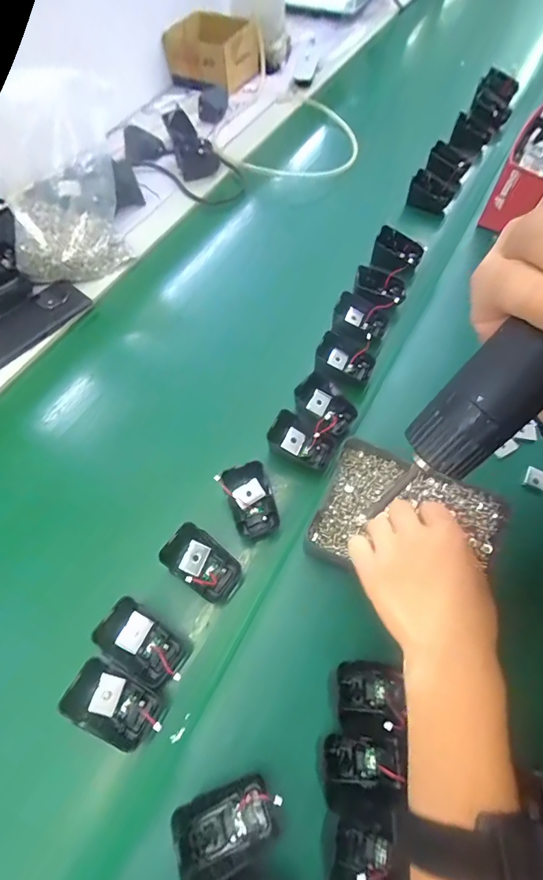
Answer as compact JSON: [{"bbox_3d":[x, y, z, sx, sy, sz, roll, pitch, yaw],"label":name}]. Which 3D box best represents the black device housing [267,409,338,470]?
[{"bbox_3d":[0.031,0.001,0.435,0.072,0.034,0.044,24,63,14],"label":"black device housing"}]

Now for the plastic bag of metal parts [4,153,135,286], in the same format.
[{"bbox_3d":[-0.281,-0.306,0.551,0.136,0.113,0.130,-1,60,0],"label":"plastic bag of metal parts"}]

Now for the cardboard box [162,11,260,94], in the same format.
[{"bbox_3d":[-0.121,-0.807,0.833,0.220,0.091,0.118,36,66,19],"label":"cardboard box"}]

